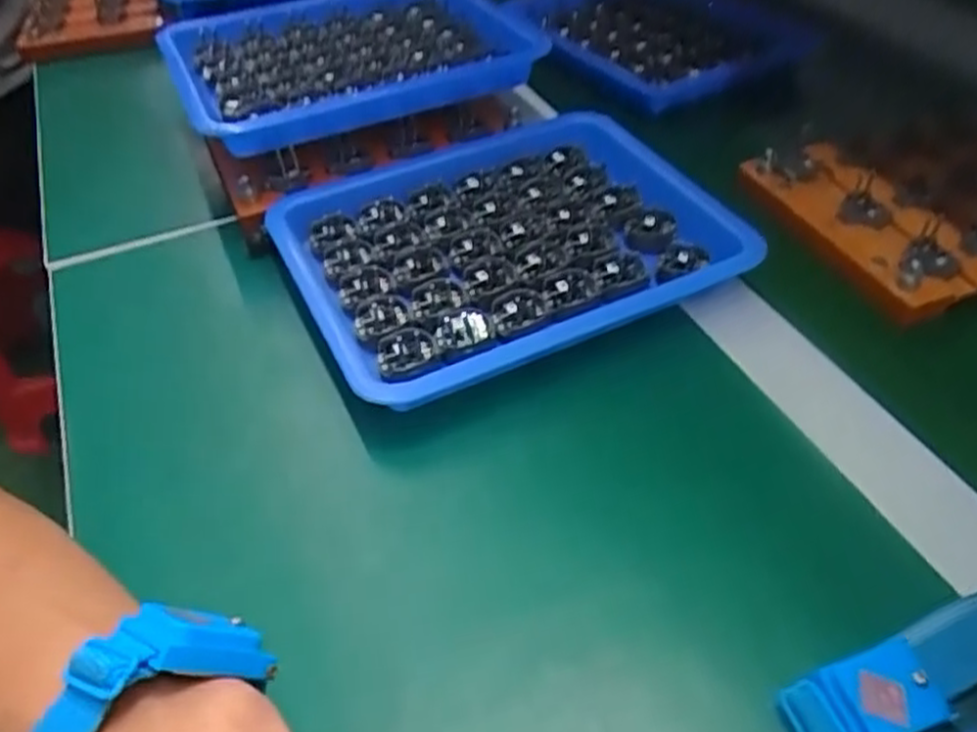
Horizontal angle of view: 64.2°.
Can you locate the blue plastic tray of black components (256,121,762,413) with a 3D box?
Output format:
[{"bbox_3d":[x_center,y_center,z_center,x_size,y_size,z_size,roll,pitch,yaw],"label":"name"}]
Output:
[{"bbox_3d":[0.009,-0.062,0.408,0.216,0.033,0.174,-21,47,-17],"label":"blue plastic tray of black components"}]

